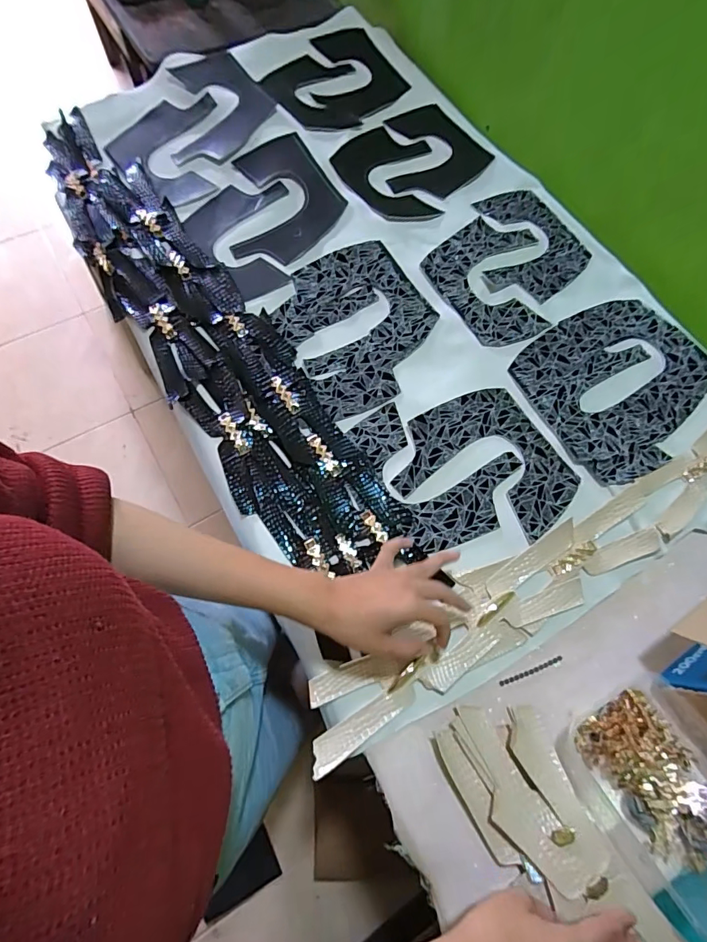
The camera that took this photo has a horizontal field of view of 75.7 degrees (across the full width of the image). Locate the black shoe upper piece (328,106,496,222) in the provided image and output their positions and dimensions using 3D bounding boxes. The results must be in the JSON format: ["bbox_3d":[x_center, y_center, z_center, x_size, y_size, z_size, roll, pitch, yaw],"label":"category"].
[{"bbox_3d":[0.094,-0.474,0.703,0.234,0.023,0.186,-37,79,-17],"label":"black shoe upper piece"}]

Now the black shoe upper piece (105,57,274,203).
[{"bbox_3d":[-0.239,-0.542,0.705,0.195,0.032,0.269,36,74,10],"label":"black shoe upper piece"}]

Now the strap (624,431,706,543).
[{"bbox_3d":[0.423,-0.005,0.543,0.218,0.014,0.068,-33,75,-12],"label":"strap"}]

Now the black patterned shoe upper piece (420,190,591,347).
[{"bbox_3d":[0.214,-0.290,0.634,0.178,0.012,0.265,34,71,3],"label":"black patterned shoe upper piece"}]

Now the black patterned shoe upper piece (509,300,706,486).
[{"bbox_3d":[0.339,-0.110,0.574,0.233,0.006,0.208,-28,74,-10],"label":"black patterned shoe upper piece"}]

